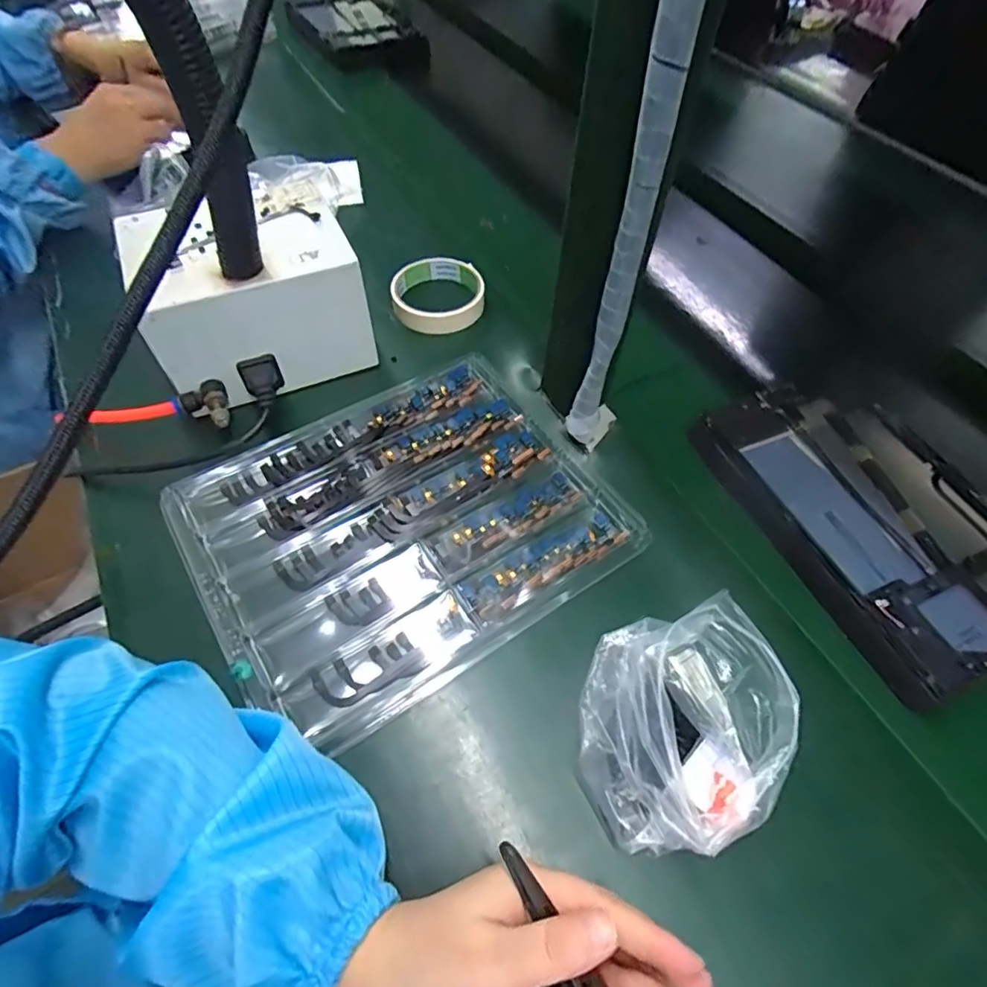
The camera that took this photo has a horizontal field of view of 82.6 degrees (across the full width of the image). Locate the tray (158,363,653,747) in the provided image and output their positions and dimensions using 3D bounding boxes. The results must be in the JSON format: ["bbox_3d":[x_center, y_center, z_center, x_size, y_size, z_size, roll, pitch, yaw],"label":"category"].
[{"bbox_3d":[-0.063,0.016,0.395,0.268,0.019,0.220,-31,63,-17],"label":"tray"}]

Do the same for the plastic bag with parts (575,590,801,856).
[{"bbox_3d":[0.099,0.126,0.308,0.112,0.063,0.112,-13,61,-11],"label":"plastic bag with parts"}]

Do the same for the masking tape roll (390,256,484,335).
[{"bbox_3d":[-0.053,-0.191,0.534,0.083,0.023,0.081,0,58,1],"label":"masking tape roll"}]

